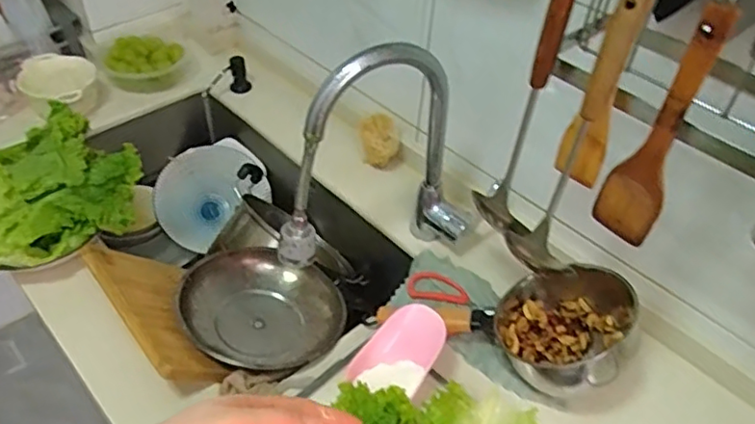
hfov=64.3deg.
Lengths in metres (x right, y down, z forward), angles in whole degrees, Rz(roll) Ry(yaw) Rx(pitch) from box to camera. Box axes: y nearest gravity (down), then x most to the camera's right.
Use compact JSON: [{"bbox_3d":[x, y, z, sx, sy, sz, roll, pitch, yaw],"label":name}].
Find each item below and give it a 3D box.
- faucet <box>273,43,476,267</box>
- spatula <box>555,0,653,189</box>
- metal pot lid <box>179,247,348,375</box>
[{"bbox_3d":[0.003,-0.054,0.774,0.278,0.326,0.085,-12,47,-15],"label":"faucet"},{"bbox_3d":[0.200,-0.104,0.530,0.041,0.201,0.026,19,47,15],"label":"spatula"},{"bbox_3d":[-0.156,0.140,0.816,0.218,0.064,0.197,21,48,16],"label":"metal pot lid"}]

